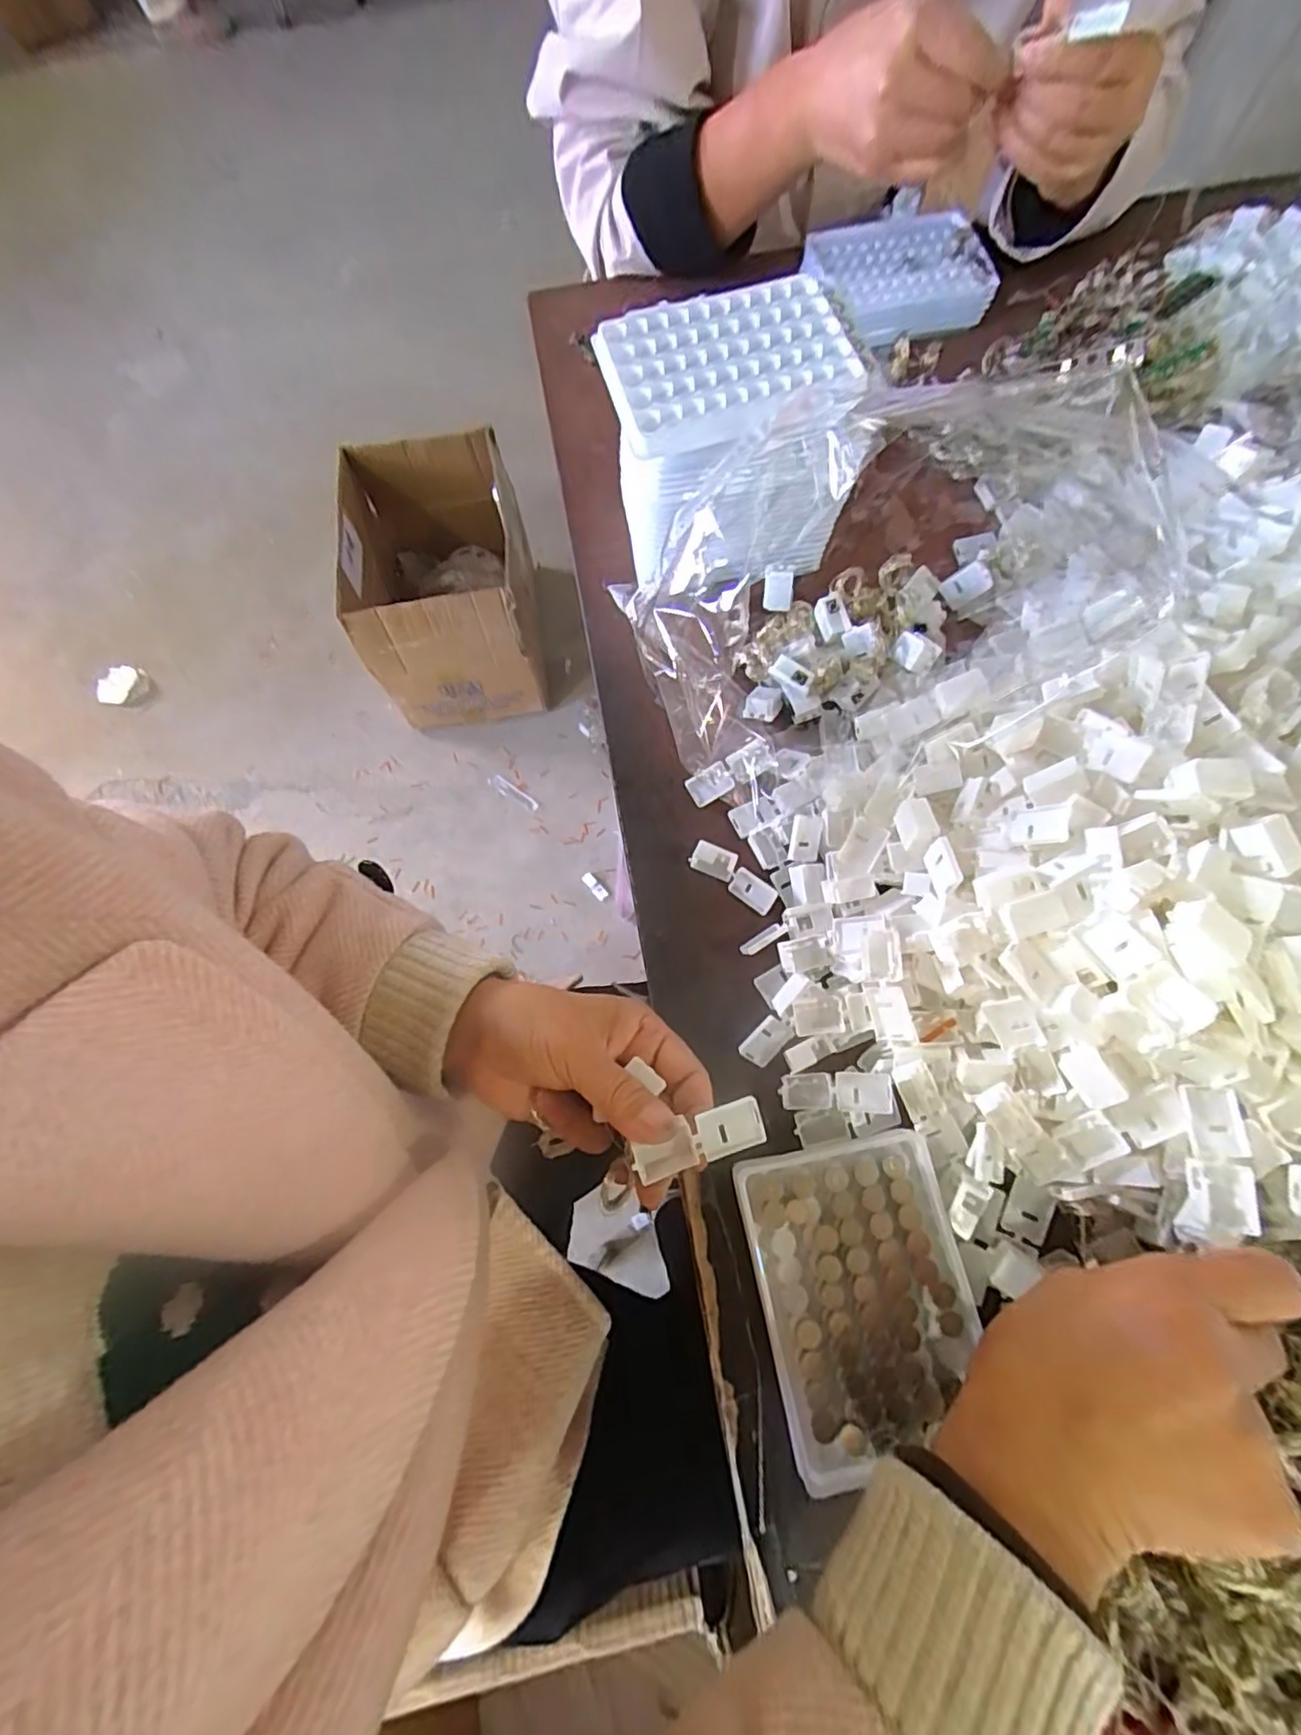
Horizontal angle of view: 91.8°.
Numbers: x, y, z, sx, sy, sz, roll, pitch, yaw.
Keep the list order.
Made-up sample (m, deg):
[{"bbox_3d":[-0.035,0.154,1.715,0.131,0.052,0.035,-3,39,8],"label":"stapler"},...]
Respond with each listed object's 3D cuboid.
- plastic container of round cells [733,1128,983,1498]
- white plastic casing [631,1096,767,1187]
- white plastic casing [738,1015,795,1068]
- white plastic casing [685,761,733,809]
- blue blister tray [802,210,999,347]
[{"bbox_3d":[0.100,0.200,0.299,0.095,0.027,0.126,-11,72,-1],"label":"plastic container of round cells"},{"bbox_3d":[0.020,0.116,0.265,0.058,0.012,0.020,-26,72,4],"label":"white plastic casing"},{"bbox_3d":[0.063,0.095,0.344,0.020,0.004,0.029,39,99,-15],"label":"white plastic casing"},{"bbox_3d":[0.038,-0.052,0.397,0.028,0.006,0.021,-27,73,-6],"label":"white plastic casing"},{"bbox_3d":[0.200,-0.483,0.515,0.128,0.030,0.110,-19,72,-4],"label":"blue blister tray"}]

